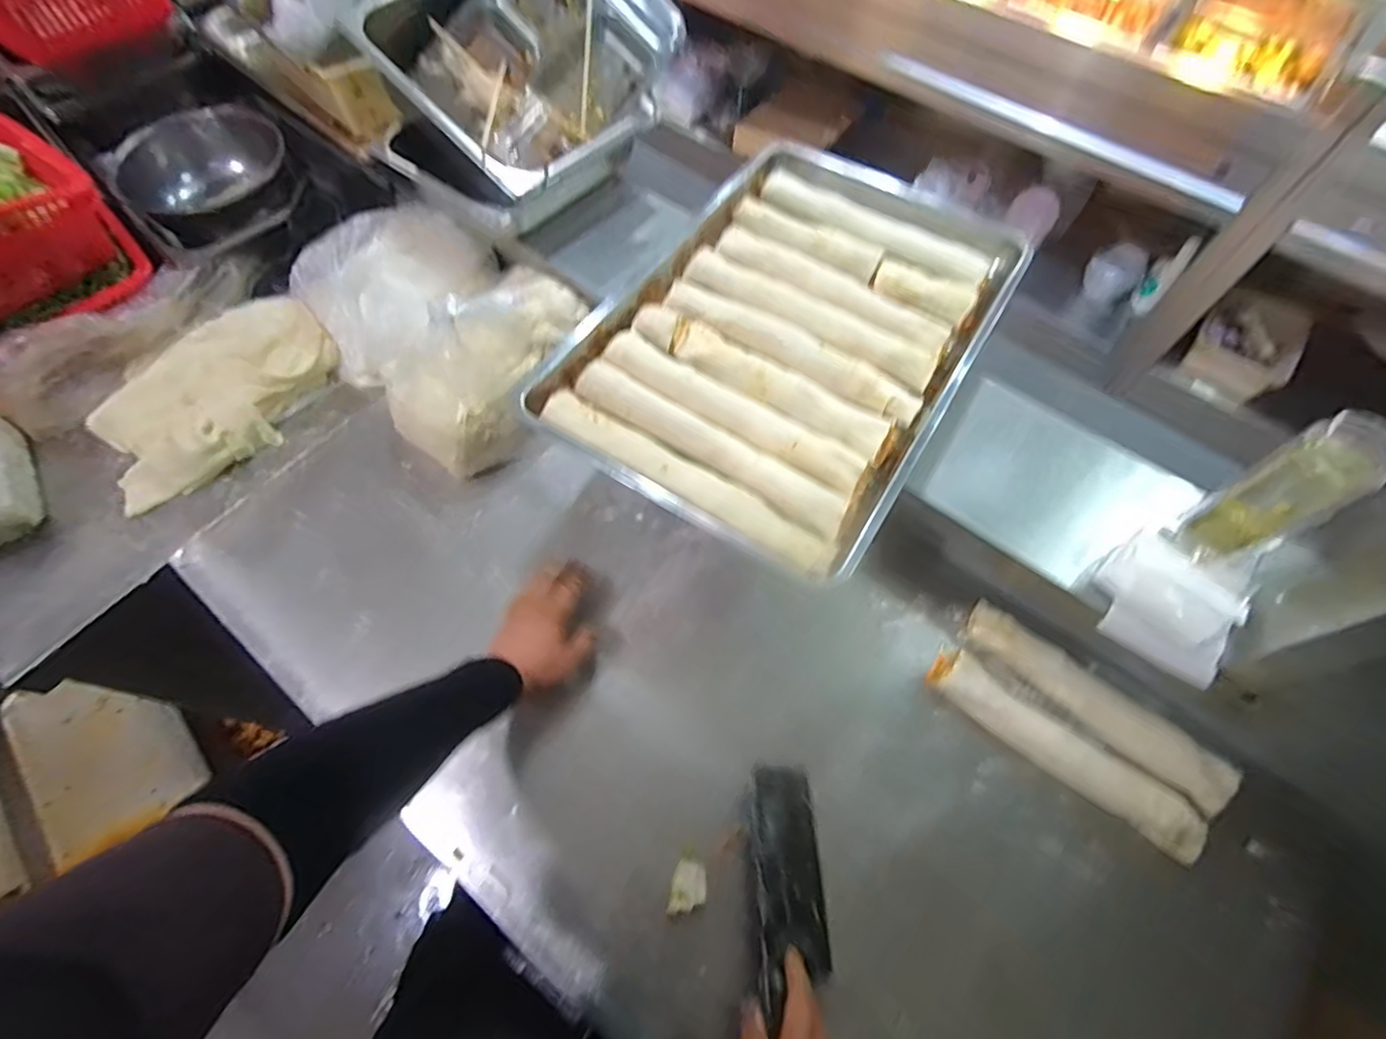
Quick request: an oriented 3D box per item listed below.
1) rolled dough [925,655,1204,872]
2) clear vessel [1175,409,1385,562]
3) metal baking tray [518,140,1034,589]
[{"bbox_3d":[0.377,0.237,0.632,0.284,0.040,0.054,35,68,16],"label":"rolled dough"},{"bbox_3d":[0.531,-0.024,0.552,0.055,0.166,0.066,-21,65,-11],"label":"clear vessel"},{"bbox_3d":[0.130,-0.236,0.735,0.392,0.043,0.605,30,65,15],"label":"metal baking tray"}]

